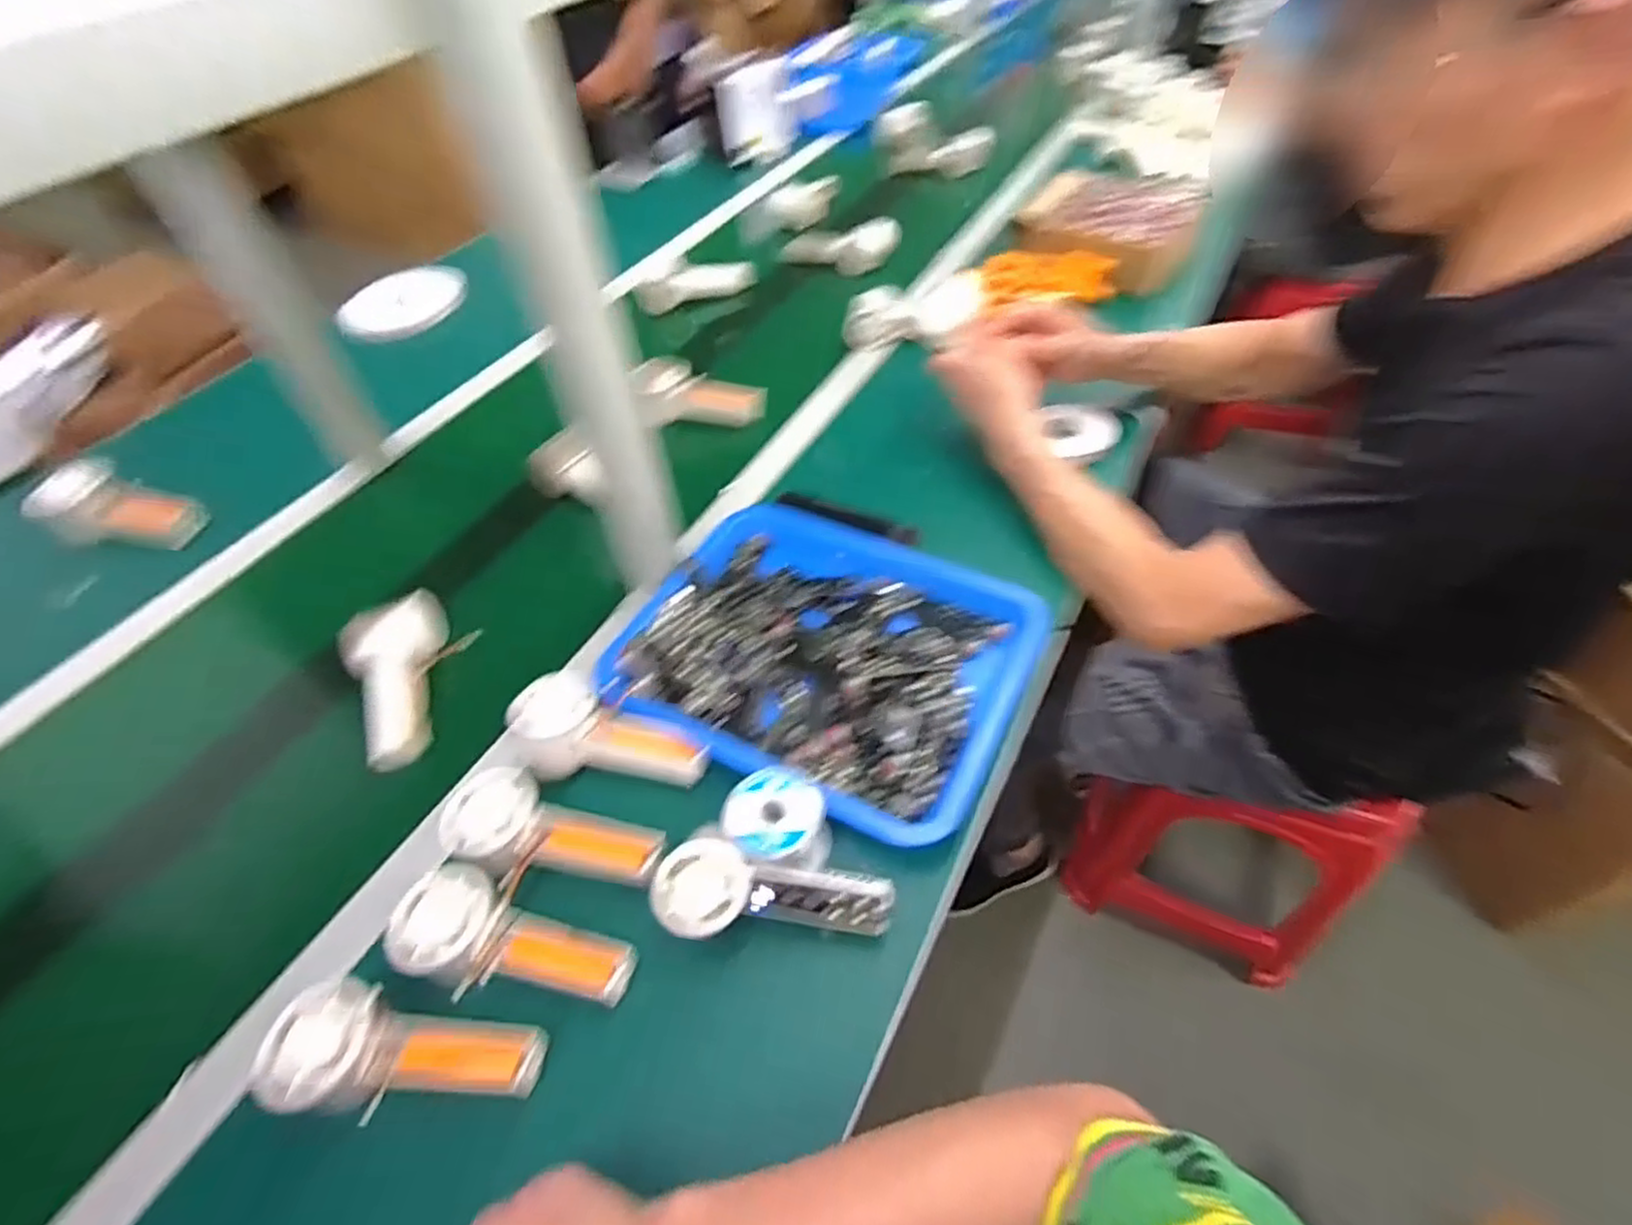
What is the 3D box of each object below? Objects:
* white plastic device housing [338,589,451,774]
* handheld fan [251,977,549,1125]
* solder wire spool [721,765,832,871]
[{"bbox_3d":[-0.373,0.061,0.639,0.071,0.050,0.152,-9,68,-4],"label":"white plastic device housing"},{"bbox_3d":[-0.247,0.264,0.438,0.156,0.033,0.064,12,50,-10],"label":"handheld fan"},{"bbox_3d":[-0.028,0.148,0.512,0.065,0.057,0.065,-2,50,2],"label":"solder wire spool"}]

